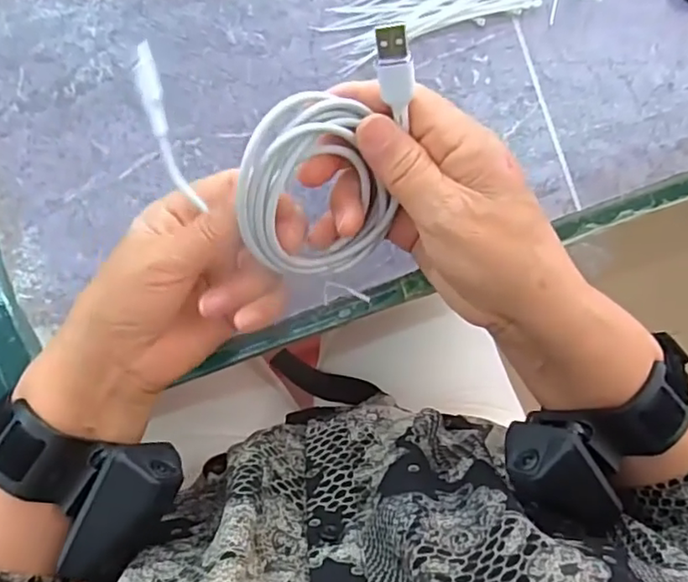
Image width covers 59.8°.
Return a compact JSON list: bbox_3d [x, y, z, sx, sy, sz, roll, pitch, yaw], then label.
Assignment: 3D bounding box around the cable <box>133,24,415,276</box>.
[{"bbox_3d":[-0.033,-0.056,0.256,0.115,0.056,0.095,1,91,-7],"label":"cable"}]

